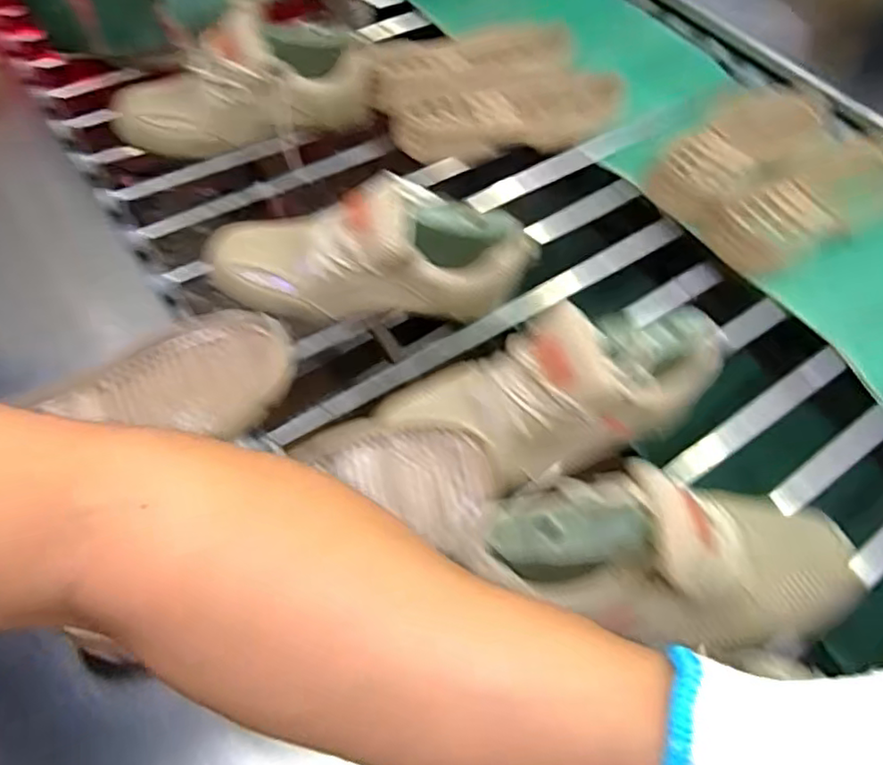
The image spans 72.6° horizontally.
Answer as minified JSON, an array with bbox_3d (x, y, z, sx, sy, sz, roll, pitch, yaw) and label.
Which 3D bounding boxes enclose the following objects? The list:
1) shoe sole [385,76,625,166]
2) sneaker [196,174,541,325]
[{"bbox_3d":[0.080,-0.325,0.715,0.276,0.030,0.115,-14,62,-12],"label":"shoe sole"},{"bbox_3d":[-0.066,-0.112,0.536,0.280,0.121,0.085,2,60,-3],"label":"sneaker"}]

